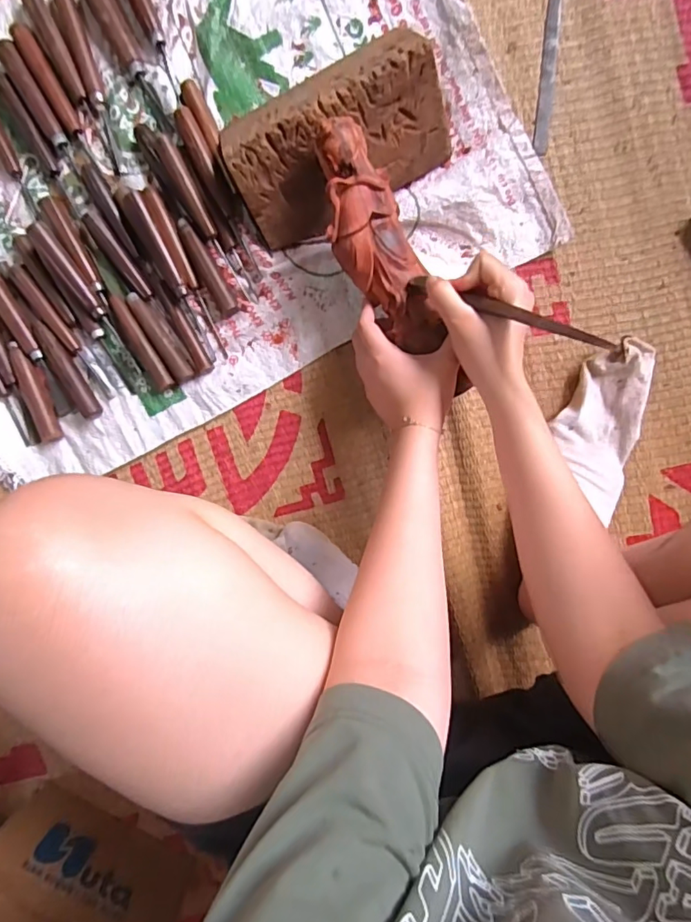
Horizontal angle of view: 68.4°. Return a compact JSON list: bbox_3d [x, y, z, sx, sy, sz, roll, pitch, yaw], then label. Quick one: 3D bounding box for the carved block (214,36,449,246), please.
[{"bbox_3d":[-0.012,-0.314,0.489,0.210,0.067,0.133,-21,96,7],"label":"carved block"}]

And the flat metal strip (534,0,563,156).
[{"bbox_3d":[0.201,-0.391,0.499,0.015,0.008,0.161,5,98,4],"label":"flat metal strip"}]

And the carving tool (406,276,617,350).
[{"bbox_3d":[0.117,-0.118,0.397,0.196,0.012,0.013,36,103,42],"label":"carving tool"}]

